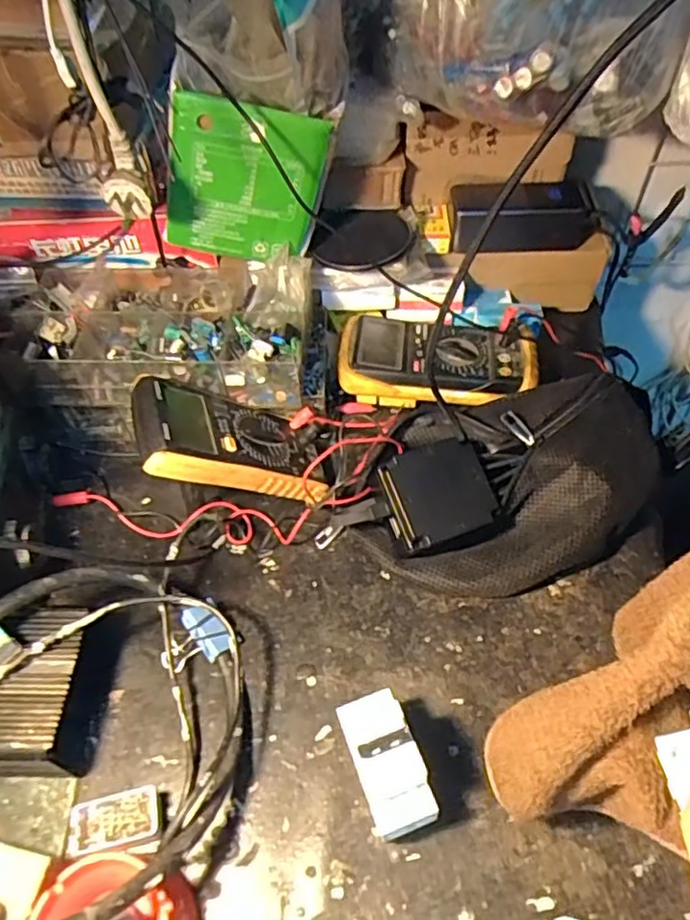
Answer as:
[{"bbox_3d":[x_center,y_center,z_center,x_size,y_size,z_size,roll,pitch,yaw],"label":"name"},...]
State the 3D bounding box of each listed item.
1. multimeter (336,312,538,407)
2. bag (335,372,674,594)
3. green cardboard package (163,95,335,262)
[{"bbox_3d":[0.089,-0.103,0.633,0.187,0.040,0.104,4,52,5],"label":"multimeter"},{"bbox_3d":[0.141,0.015,0.524,0.256,0.064,0.167,-31,57,-21],"label":"bag"},{"bbox_3d":[-0.084,-0.228,0.536,0.119,0.136,0.012,4,54,-13],"label":"green cardboard package"}]

